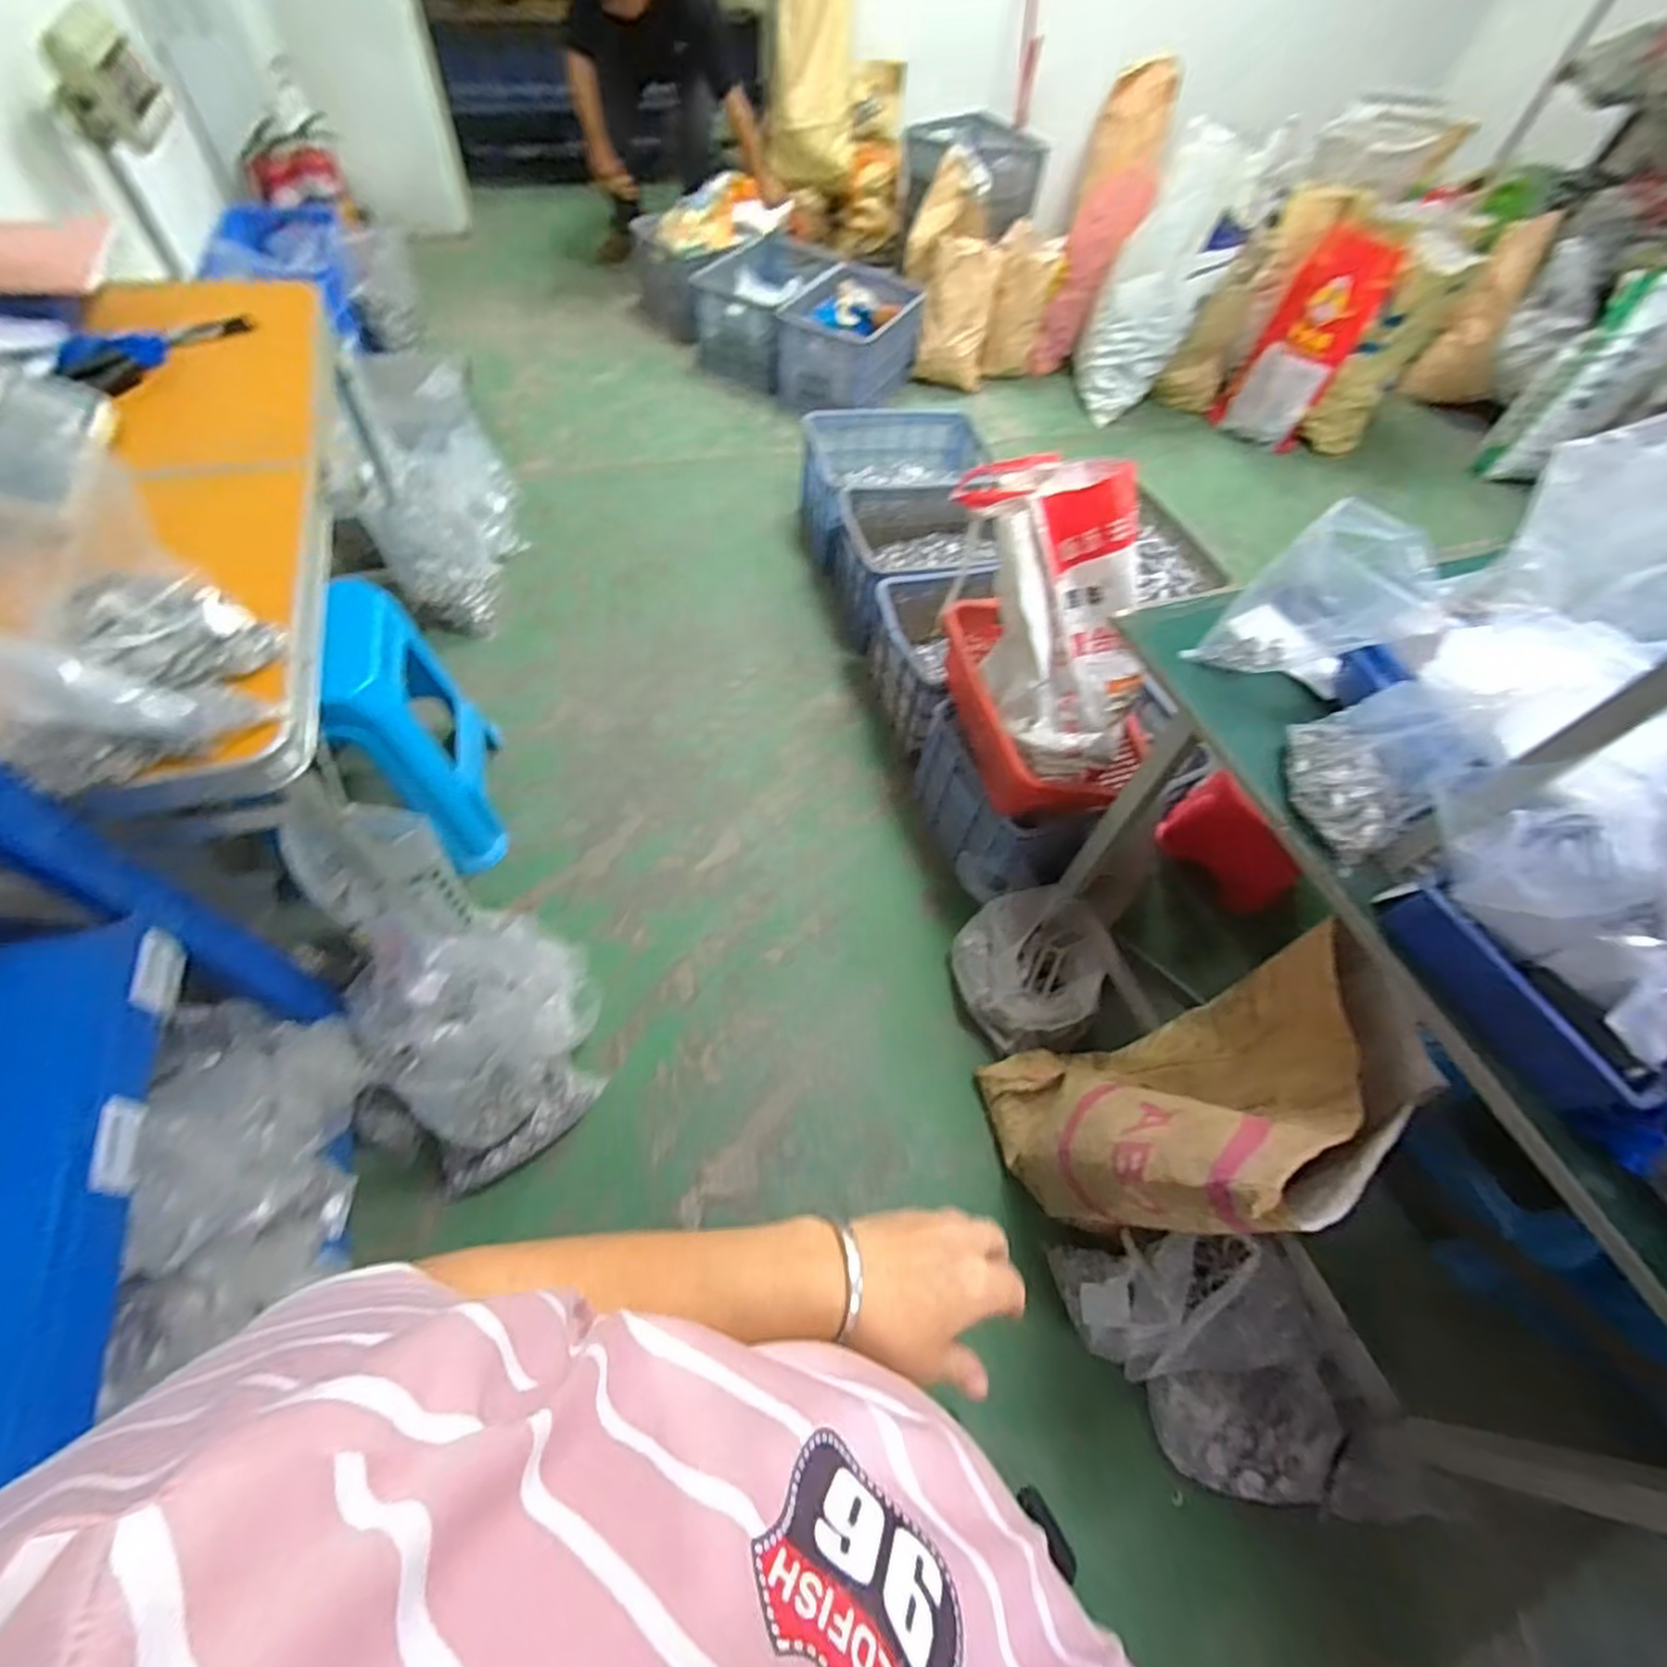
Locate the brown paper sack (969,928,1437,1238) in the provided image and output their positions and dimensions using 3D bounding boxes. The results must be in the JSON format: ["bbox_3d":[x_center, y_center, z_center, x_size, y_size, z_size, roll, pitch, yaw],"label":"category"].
[{"bbox_3d":[0.488,0.372,1.037,0.379,0.661,0.174,-40,88,-23],"label":"brown paper sack"}]

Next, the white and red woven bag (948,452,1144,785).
[{"bbox_3d":[0.388,-0.370,1.216,0.229,0.221,0.540,-13,105,-10],"label":"white and red woven bag"}]

